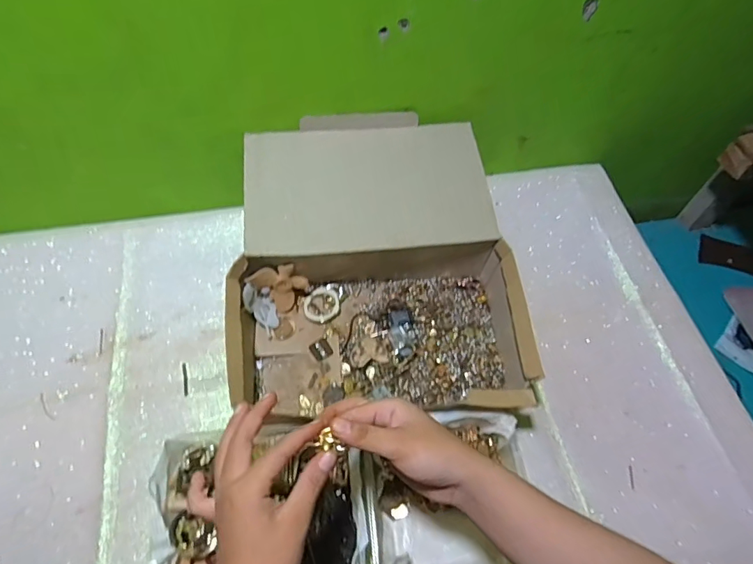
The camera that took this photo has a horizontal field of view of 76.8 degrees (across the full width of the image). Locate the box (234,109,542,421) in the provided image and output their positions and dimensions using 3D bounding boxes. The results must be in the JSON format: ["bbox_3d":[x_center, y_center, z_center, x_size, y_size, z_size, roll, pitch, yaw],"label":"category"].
[{"bbox_3d":[-0.003,-0.022,0.615,0.338,0.133,0.384,-3,58,-4],"label":"box"}]

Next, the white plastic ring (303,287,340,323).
[{"bbox_3d":[-0.075,0.029,0.649,0.049,0.009,0.053,-4,58,-5],"label":"white plastic ring"}]

